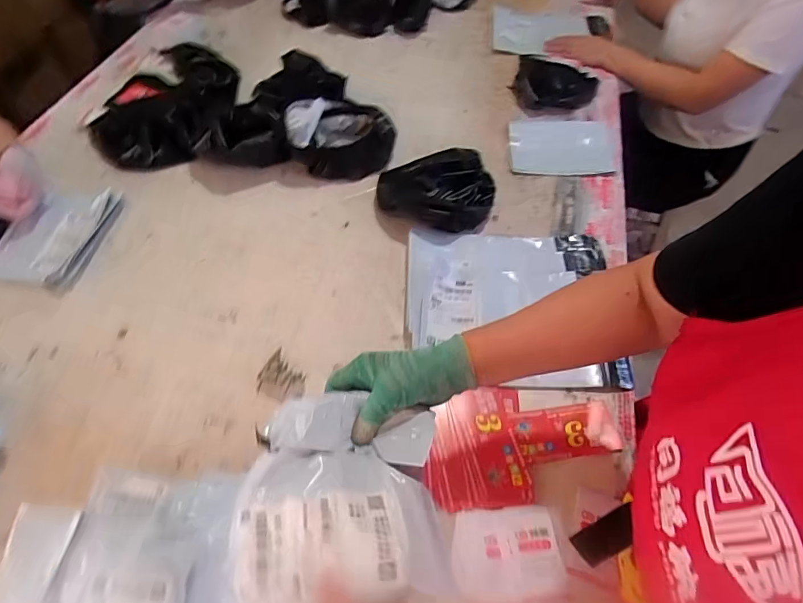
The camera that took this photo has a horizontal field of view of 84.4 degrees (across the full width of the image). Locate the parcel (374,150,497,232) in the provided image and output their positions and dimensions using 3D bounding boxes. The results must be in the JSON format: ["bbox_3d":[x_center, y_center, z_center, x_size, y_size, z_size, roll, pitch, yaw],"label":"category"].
[{"bbox_3d":[0.063,-0.209,0.813,0.210,0.071,0.189,6,57,3],"label":"parcel"}]

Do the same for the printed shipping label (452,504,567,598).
[{"bbox_3d":[0.119,0.282,0.505,0.122,0.009,0.087,-4,57,-3],"label":"printed shipping label"}]

